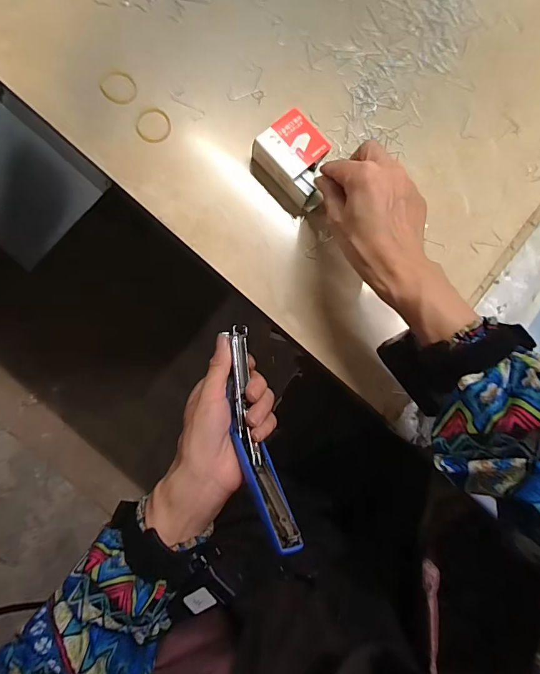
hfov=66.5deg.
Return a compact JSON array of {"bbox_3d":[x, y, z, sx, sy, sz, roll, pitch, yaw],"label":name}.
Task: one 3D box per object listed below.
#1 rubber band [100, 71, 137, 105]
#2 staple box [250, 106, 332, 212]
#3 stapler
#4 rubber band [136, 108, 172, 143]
[{"bbox_3d":[-0.145,-0.239,0.393,0.035,0.004,0.033,1,84,-7],"label":"rubber band"},{"bbox_3d":[0.027,-0.165,0.390,0.077,0.029,0.056,44,81,-2],"label":"staple box"},{"bbox_3d":[-0.013,0.077,0.329,0.028,0.029,0.176,-12,63,-8],"label":"stapler"},{"bbox_3d":[-0.111,-0.203,0.394,0.032,0.004,0.035,-8,86,-8],"label":"rubber band"}]

